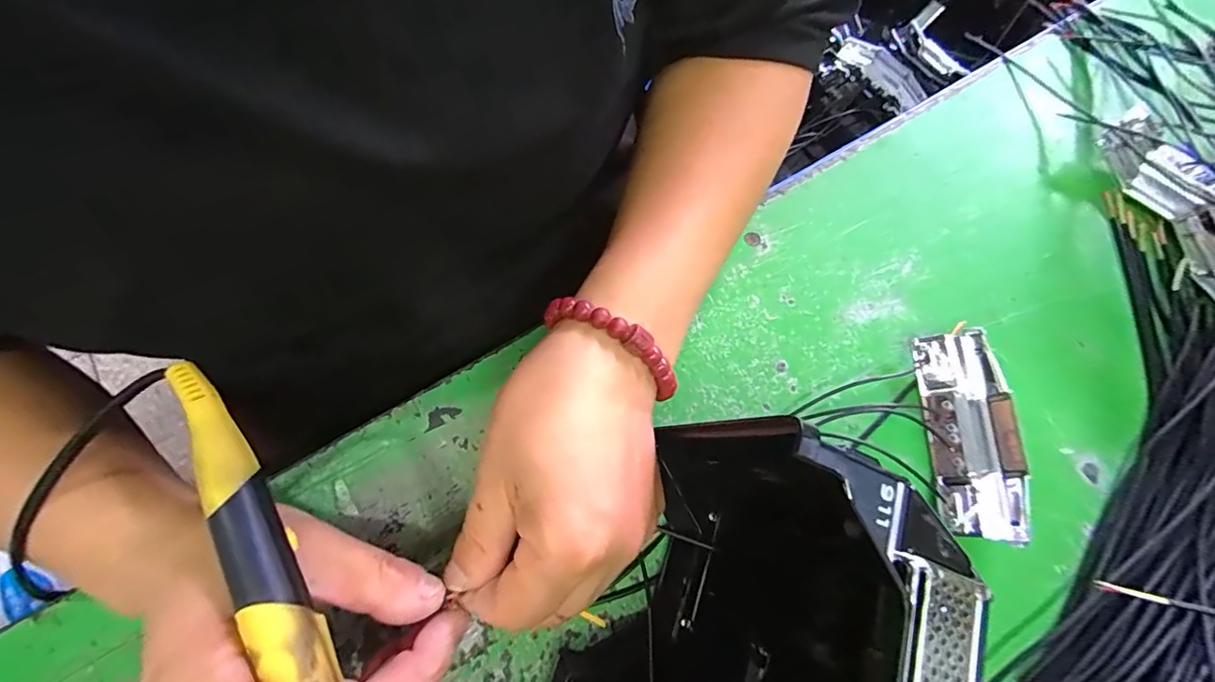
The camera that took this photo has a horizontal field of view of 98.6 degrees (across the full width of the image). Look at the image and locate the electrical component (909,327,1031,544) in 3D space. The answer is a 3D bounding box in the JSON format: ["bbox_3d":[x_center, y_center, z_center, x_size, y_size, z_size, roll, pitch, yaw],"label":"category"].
[{"bbox_3d":[0.179,0.045,0.255,0.041,0.018,0.096,2,69,0],"label":"electrical component"}]

